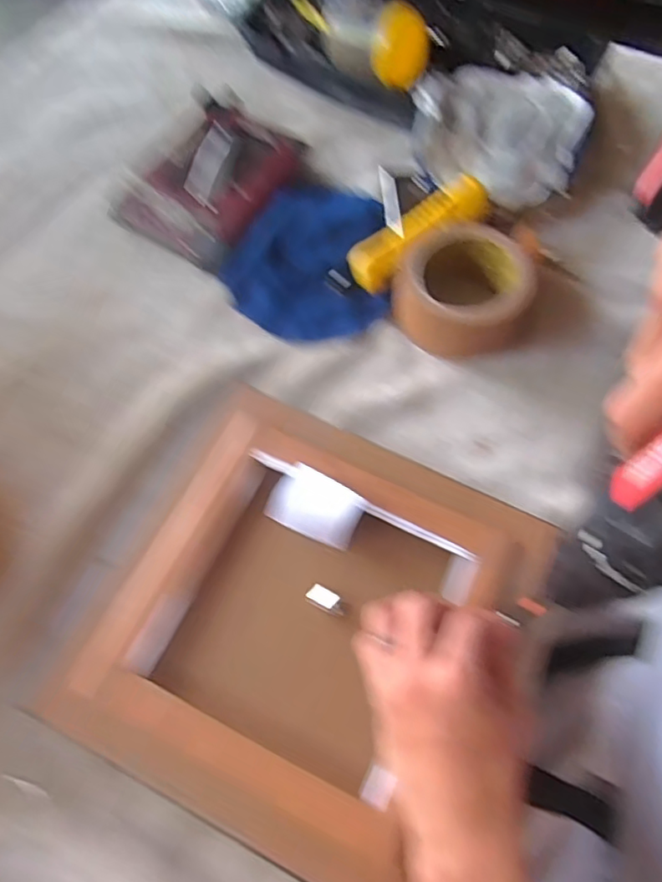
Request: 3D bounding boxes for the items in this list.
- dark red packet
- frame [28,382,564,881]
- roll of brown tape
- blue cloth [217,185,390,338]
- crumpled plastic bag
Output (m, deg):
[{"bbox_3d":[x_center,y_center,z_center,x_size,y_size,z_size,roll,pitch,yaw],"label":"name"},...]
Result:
[{"bbox_3d":[-0.110,-0.243,0.539,0.119,0.021,0.164,27,66,14],"label":"dark red packet"},{"bbox_3d":[-0.014,0.105,0.367,0.240,0.020,0.246,24,65,12],"label":"frame"},{"bbox_3d":[0.103,-0.122,0.464,0.102,0.051,0.110,0,62,0],"label":"roll of brown tape"},{"bbox_3d":[-0.020,-0.162,0.512,0.134,0.024,0.163,4,63,3],"label":"blue cloth"},{"bbox_3d":[0.150,-0.280,0.540,0.148,0.059,0.146,23,65,12],"label":"crumpled plastic bag"}]

